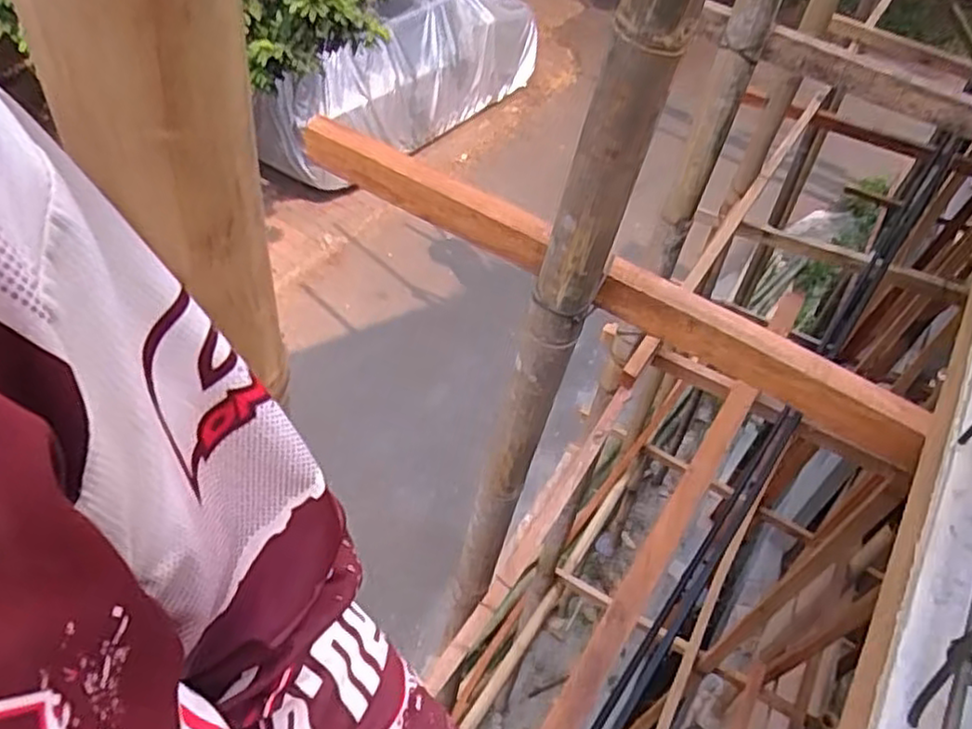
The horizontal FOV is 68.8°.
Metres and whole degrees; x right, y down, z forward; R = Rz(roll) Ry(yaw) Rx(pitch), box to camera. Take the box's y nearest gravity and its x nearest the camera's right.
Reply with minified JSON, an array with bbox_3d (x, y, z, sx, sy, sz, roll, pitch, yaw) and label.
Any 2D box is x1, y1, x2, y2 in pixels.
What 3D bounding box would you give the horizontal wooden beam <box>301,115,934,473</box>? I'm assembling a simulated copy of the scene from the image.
[{"bbox_3d":[0.116,-0.111,0.845,0.797,0.083,0.057,28,52,18],"label":"horizontal wooden beam"}]

